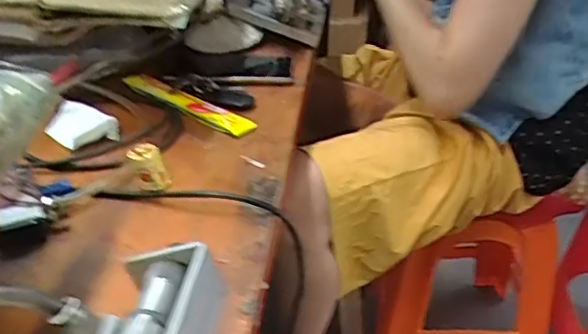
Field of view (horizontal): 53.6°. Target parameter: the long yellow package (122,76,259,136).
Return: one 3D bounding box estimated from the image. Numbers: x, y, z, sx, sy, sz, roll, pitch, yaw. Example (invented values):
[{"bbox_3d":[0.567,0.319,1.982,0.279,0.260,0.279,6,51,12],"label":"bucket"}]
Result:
[{"bbox_3d":[-0.128,-0.078,0.684,0.204,0.012,0.035,25,40,34],"label":"long yellow package"}]

